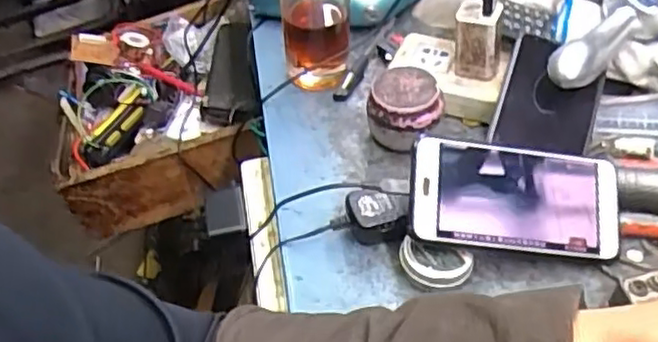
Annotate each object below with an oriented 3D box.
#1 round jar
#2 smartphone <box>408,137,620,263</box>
[{"bbox_3d":[0.064,-0.049,0.572,0.061,0.051,0.058,8,46,9],"label":"round jar"},{"bbox_3d":[0.135,0.021,0.488,0.158,0.008,0.078,6,74,-9],"label":"smartphone"}]

